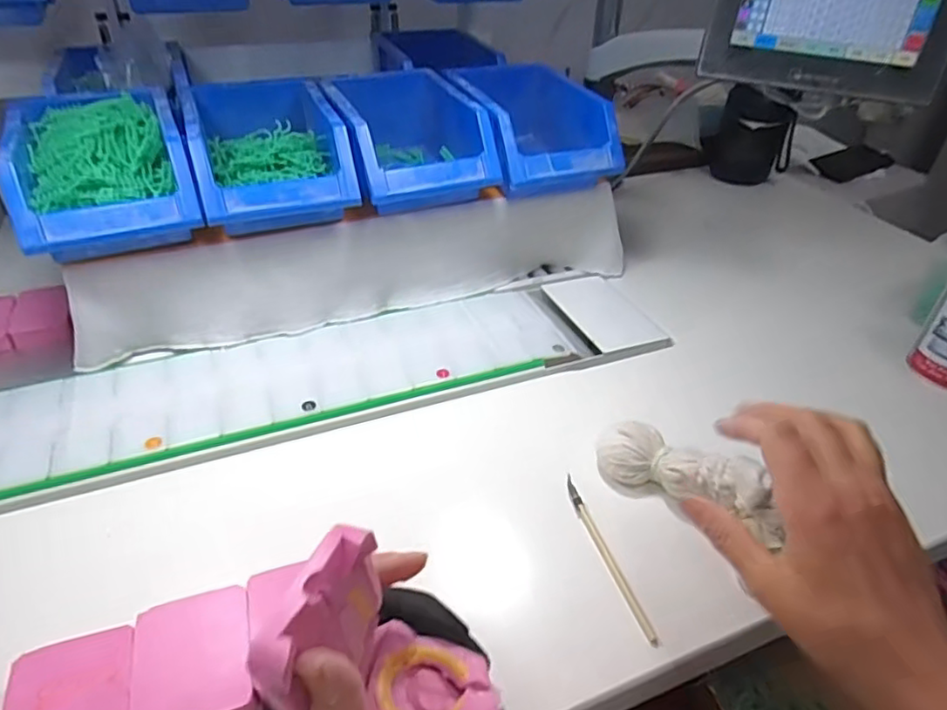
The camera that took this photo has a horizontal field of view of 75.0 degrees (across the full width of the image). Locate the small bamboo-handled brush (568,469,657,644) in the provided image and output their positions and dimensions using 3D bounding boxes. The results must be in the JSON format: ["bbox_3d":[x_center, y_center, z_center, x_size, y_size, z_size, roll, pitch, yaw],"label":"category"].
[{"bbox_3d":[0.086,0.129,0.405,0.007,0.008,0.126,-9,40,-14],"label":"small bamboo-handled brush"}]

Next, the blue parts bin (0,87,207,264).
[{"bbox_3d":[-0.303,-0.153,0.508,0.121,0.081,0.177,-16,42,-22],"label":"blue parts bin"}]

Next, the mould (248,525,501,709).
[{"bbox_3d":[-0.026,0.122,0.234,0.048,0.123,0.062,-23,31,25],"label":"mould"}]

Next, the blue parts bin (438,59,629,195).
[{"bbox_3d":[0.055,-0.231,0.633,0.129,0.082,0.181,-13,41,-18],"label":"blue parts bin"}]

